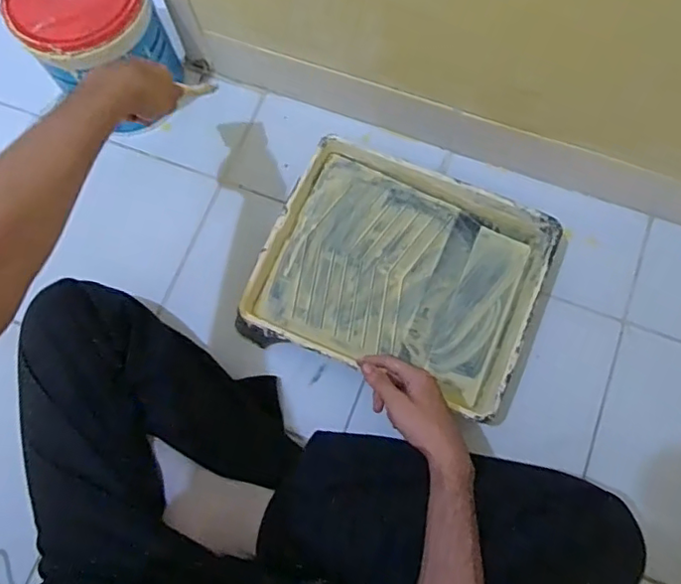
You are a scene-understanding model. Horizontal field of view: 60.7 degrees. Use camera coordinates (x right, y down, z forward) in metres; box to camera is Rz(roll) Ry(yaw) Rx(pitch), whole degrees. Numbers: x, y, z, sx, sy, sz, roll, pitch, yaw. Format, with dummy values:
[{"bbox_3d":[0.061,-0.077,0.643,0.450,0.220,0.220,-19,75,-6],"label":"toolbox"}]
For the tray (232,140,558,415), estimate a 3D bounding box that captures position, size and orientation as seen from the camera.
[{"bbox_3d":[0.076,-0.018,0.761,0.333,0.074,0.280,22,75,8],"label":"tray"}]

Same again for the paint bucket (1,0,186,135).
[{"bbox_3d":[-0.336,-0.347,0.813,0.168,0.197,0.171,-1,73,2],"label":"paint bucket"}]

